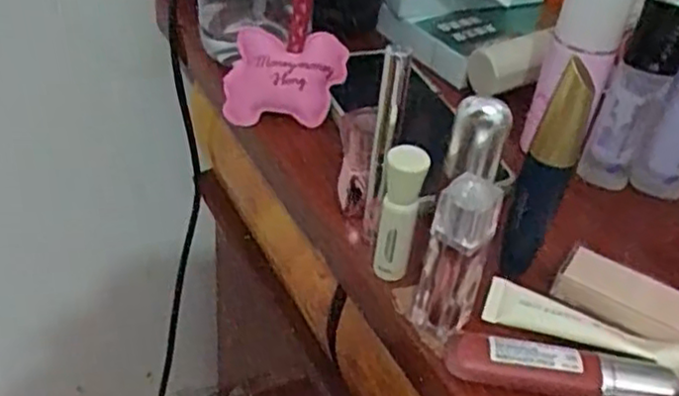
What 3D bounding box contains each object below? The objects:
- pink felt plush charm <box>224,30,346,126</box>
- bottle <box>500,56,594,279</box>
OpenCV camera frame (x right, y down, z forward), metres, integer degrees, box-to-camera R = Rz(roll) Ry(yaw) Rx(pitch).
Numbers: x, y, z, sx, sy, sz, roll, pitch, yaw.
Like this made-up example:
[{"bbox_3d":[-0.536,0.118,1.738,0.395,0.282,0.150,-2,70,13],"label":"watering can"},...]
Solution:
[{"bbox_3d":[-0.035,-0.077,0.453,0.074,0.061,0.018,6,3,1],"label":"pink felt plush charm"},{"bbox_3d":[0.096,-0.010,0.326,0.019,0.110,0.023,28,44,23],"label":"bottle"}]

